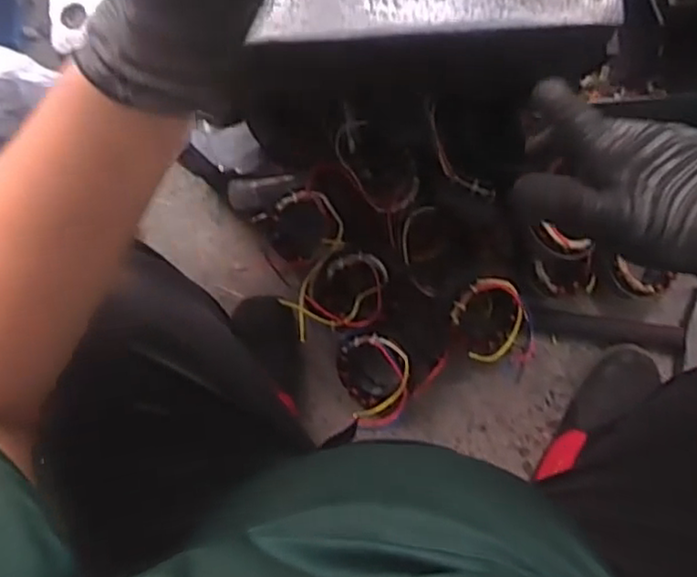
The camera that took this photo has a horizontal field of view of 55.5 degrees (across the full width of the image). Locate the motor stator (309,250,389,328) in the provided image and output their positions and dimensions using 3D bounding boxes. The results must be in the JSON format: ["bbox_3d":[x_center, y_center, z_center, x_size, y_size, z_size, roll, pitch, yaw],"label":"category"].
[{"bbox_3d":[-0.001,-0.001,0.852,0.099,0.072,0.092,0,86,4],"label":"motor stator"}]

